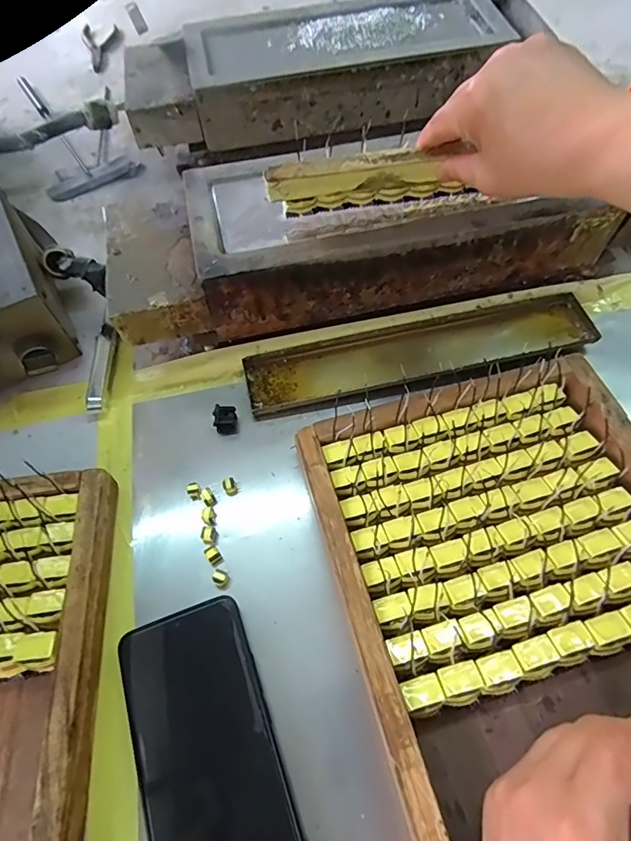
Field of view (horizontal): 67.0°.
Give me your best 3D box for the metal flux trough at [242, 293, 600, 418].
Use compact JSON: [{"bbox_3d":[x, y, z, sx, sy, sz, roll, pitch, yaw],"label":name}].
[{"bbox_3d":[0.089,-0.060,0.413,0.296,0.020,0.060,-11,62,-6],"label":"metal flux trough"}]

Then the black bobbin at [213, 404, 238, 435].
[{"bbox_3d":[-0.072,-0.001,0.383,0.017,0.017,0.019,-2,61,-1],"label":"black bobbin"}]

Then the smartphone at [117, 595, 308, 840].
[{"bbox_3d":[-0.060,0.191,0.270,0.077,0.009,0.161,-19,63,-10],"label":"smartphone"}]

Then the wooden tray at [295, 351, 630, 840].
[{"bbox_3d":[0.143,0.131,0.283,0.230,0.040,0.351,-15,62,-8],"label":"wooden tray"}]

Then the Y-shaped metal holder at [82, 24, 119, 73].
[{"bbox_3d":[-0.304,-0.540,0.685,0.052,0.013,0.117,-19,65,-7],"label":"Y-shaped metal holder"}]

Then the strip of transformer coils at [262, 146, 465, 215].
[{"bbox_3d":[0.035,-0.166,0.332,0.136,0.050,0.009,-9,84,-2],"label":"strip of transformer coils"}]

